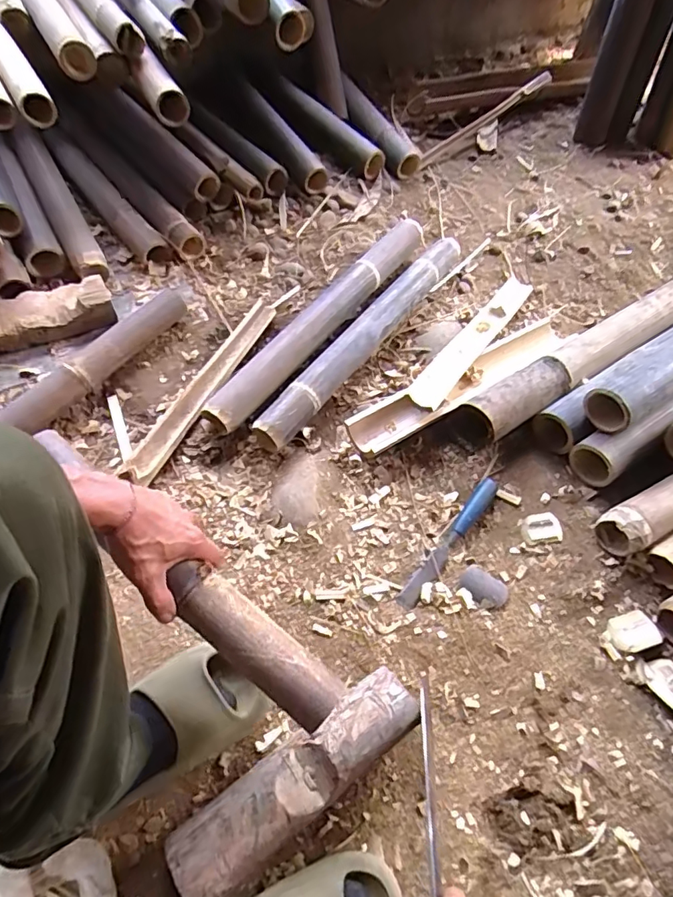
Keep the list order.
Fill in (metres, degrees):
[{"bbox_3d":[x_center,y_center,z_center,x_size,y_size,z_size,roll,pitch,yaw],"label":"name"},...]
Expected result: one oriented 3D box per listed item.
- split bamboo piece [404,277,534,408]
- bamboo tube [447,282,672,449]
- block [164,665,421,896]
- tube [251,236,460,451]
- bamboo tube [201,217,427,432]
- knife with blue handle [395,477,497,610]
[{"bbox_3d":[0.257,-0.209,0.920,0.057,0.017,0.470,34,52,13],"label":"split bamboo piece"},{"bbox_3d":[0.492,-0.194,0.907,0.714,0.070,0.085,-29,63,-20],"label":"bamboo tube"},{"bbox_3d":[-0.036,0.341,0.529,0.270,0.059,0.073,-31,64,-21],"label":"block"},{"bbox_3d":[0.067,-0.215,0.904,0.063,0.049,0.602,32,61,16],"label":"tube"},{"bbox_3d":[-0.012,-0.241,0.909,0.062,0.057,0.603,32,61,16],"label":"bamboo tube"},{"bbox_3d":[0.160,0.128,0.713,0.026,0.019,0.231,35,62,18],"label":"knife with blue handle"}]

